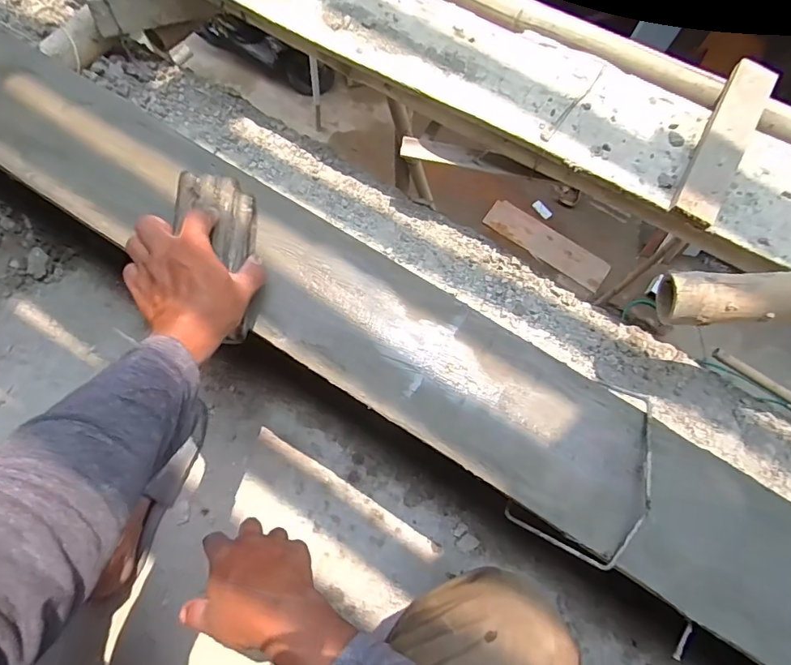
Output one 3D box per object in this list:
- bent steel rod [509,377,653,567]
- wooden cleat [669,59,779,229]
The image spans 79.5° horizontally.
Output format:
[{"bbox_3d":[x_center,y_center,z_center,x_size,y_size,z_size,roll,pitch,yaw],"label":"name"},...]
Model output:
[{"bbox_3d":[0.203,0.140,0.477,0.111,0.026,0.181,30,87,46],"label":"bent steel rod"},{"bbox_3d":[0.422,-0.239,0.609,0.061,0.028,0.244,29,77,6],"label":"wooden cleat"}]

